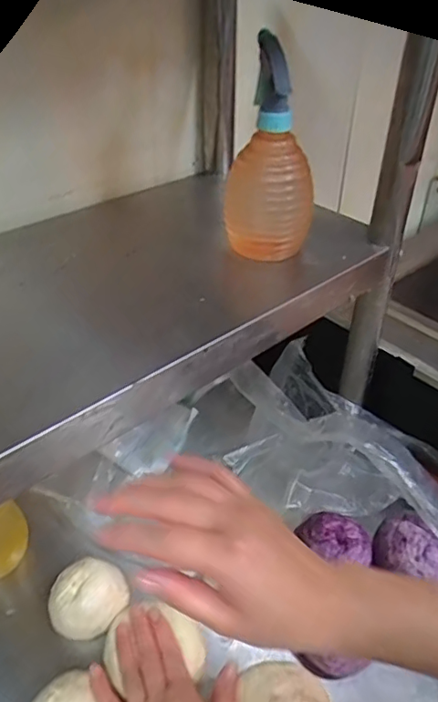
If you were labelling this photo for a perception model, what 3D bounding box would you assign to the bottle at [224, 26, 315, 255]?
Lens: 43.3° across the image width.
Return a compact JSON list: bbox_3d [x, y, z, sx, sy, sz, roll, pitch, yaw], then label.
[{"bbox_3d":[0.049,-0.182,0.515,0.081,0.171,0.078,3,38,1],"label":"bottle"}]

